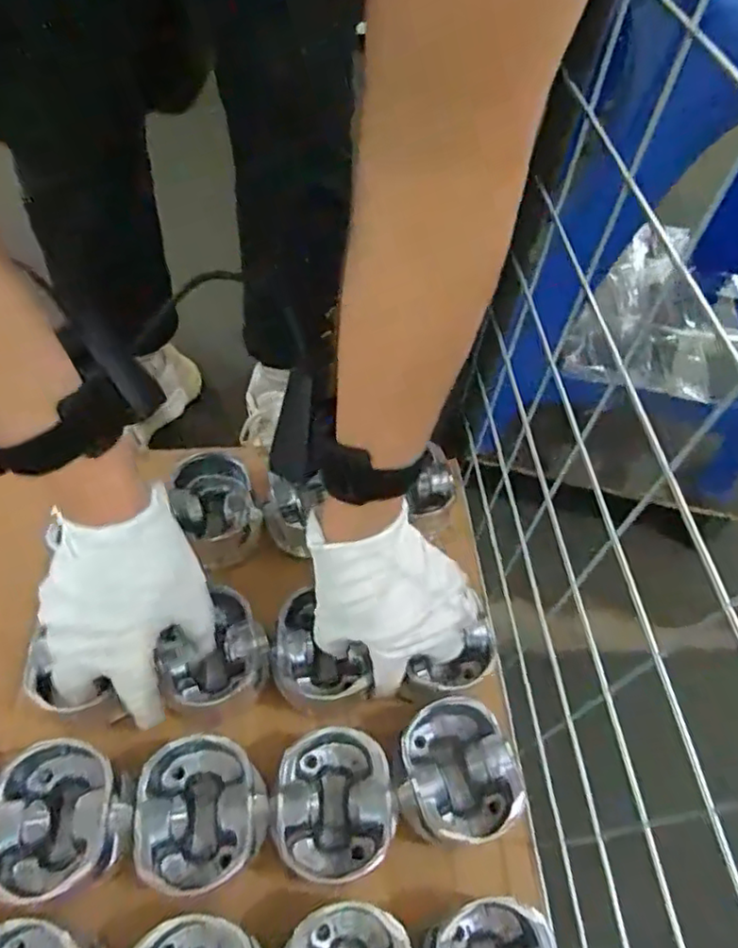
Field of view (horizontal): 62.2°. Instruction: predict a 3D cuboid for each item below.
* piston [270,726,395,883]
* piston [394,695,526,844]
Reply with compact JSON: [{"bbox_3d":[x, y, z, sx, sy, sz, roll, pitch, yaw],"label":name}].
[{"bbox_3d":[-0.022,0.214,0.398,0.078,0.046,0.087,13,59,3],"label":"piston"},{"bbox_3d":[0.055,0.200,0.414,0.075,0.047,0.085,-14,61,-13],"label":"piston"}]

